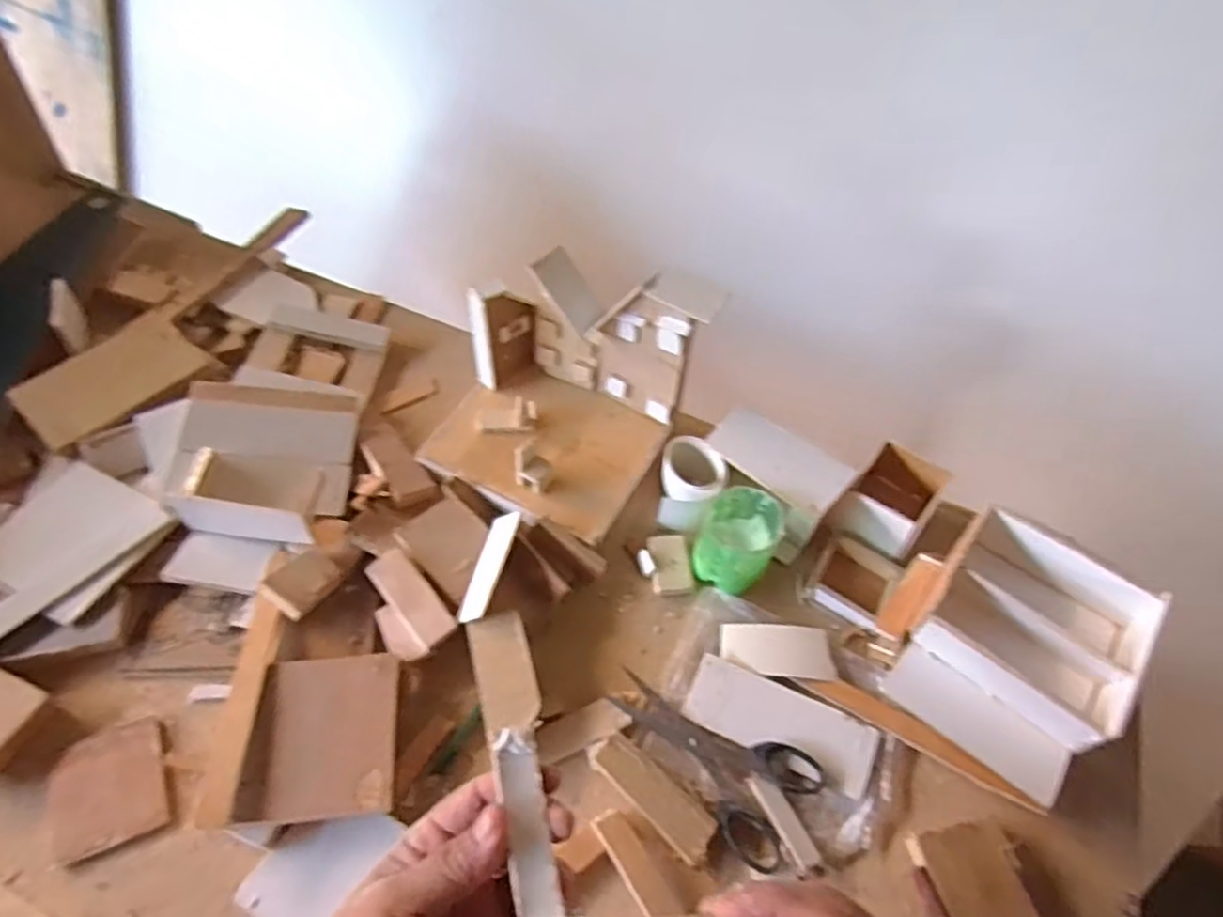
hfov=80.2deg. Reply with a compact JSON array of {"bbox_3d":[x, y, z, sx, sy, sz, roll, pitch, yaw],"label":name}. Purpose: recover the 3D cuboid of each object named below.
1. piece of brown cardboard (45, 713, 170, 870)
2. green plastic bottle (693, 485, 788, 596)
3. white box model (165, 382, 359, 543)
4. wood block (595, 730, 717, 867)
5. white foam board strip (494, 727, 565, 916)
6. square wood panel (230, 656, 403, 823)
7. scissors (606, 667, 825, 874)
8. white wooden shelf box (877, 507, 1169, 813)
[{"bbox_3d":[-0.322,0.212,0.466,0.066,0.006,0.075,-19,56,-17],"label":"piece of brown cardboard"},{"bbox_3d":[0.097,0.062,0.557,0.057,0.061,0.057,1,52,-2],"label":"green plastic bottle"},{"bbox_3d":[-0.280,0.000,0.586,0.126,0.042,0.148,-2,52,-5],"label":"white box model"},{"bbox_3d":[0.028,0.220,0.476,0.090,0.013,0.028,37,59,23],"label":"wood block"},{"bbox_3d":[-0.033,0.157,0.296,0.017,0.011,0.090,-9,57,-10],"label":"white foam board strip"},{"bbox_3d":[-0.186,0.179,0.471,0.090,0.009,0.097,0,57,-8],"label":"square wood panel"},{"bbox_3d":[0.065,0.201,0.496,0.143,0.008,0.076,32,57,20],"label":"scissors"},{"bbox_3d":[0.290,0.135,0.522,0.133,0.076,0.165,34,58,21],"label":"white wooden shelf box"}]

